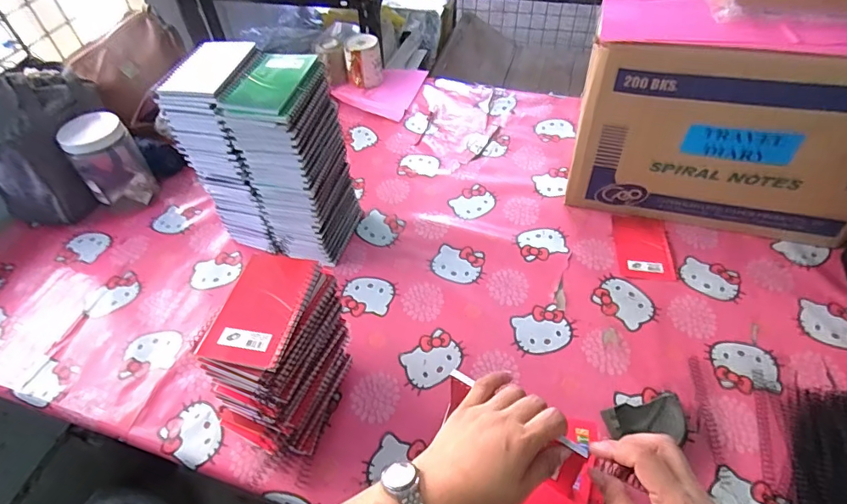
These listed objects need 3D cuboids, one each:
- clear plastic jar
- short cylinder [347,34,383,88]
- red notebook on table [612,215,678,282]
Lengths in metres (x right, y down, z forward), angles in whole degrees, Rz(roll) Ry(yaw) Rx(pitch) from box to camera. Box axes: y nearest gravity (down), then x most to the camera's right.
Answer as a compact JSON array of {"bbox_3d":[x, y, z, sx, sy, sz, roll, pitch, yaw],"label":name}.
[{"bbox_3d":[-0.556,-0.159,0.841,0.100,0.152,0.085,-32,54,-22],"label":"clear plastic jar"},{"bbox_3d":[-0.135,-0.443,1.094,0.076,0.093,0.081,-5,49,-1],"label":"short cylinder"},{"bbox_3d":[0.349,-0.010,0.748,0.083,0.007,0.129,5,50,8],"label":"red notebook on table"}]

